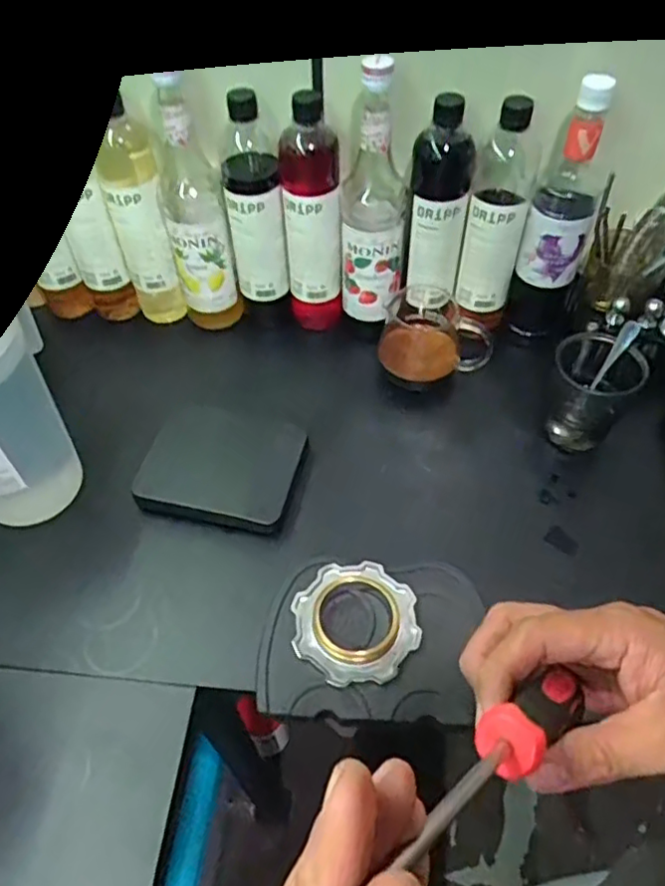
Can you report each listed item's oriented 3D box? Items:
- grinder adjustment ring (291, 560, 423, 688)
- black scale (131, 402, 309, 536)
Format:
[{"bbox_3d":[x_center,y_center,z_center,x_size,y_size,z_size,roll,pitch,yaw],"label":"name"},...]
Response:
[{"bbox_3d":[0.021,0.159,0.563,0.107,0.020,0.109,-1,52,1],"label":"grinder adjustment ring"},{"bbox_3d":[-0.116,0.029,0.657,0.158,0.037,0.137,10,53,9],"label":"black scale"}]

